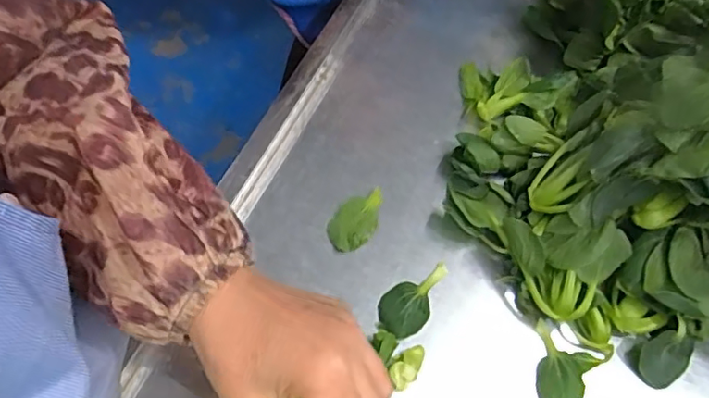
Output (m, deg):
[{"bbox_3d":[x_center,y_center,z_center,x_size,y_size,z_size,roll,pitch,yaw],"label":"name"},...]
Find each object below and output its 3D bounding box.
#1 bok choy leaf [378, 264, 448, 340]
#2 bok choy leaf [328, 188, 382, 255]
[{"bbox_3d":[0.046,0.074,0.443,0.036,0.007,0.071,35,65,14],"label":"bok choy leaf"},{"bbox_3d":[0.002,0.016,0.468,0.034,0.005,0.061,31,64,11],"label":"bok choy leaf"}]

